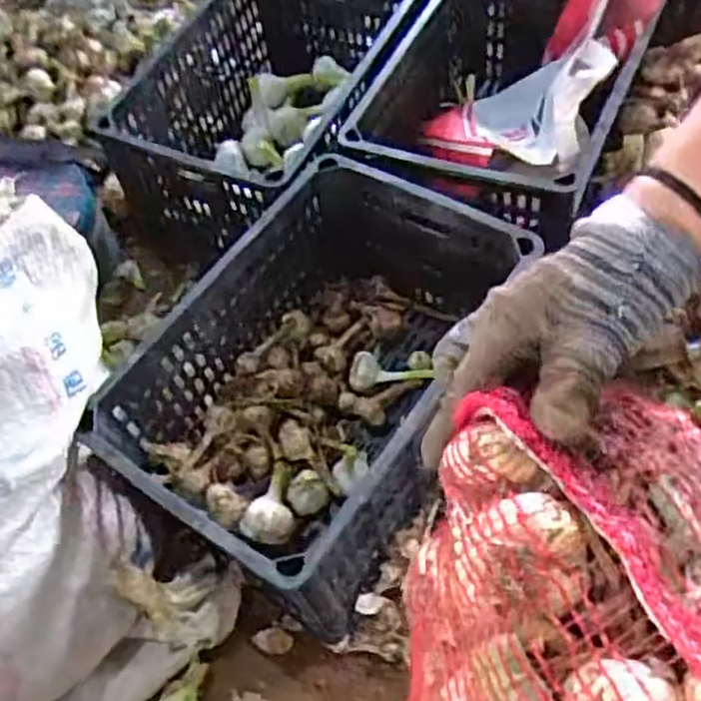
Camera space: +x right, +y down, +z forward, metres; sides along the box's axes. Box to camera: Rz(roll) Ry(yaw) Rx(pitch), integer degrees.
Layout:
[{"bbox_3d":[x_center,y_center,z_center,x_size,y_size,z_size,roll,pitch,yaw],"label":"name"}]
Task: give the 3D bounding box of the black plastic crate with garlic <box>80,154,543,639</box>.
[{"bbox_3d":[-0.034,0.036,0.872,0.341,0.228,0.474,24,62,17],"label":"black plastic crate with garlic"}]

